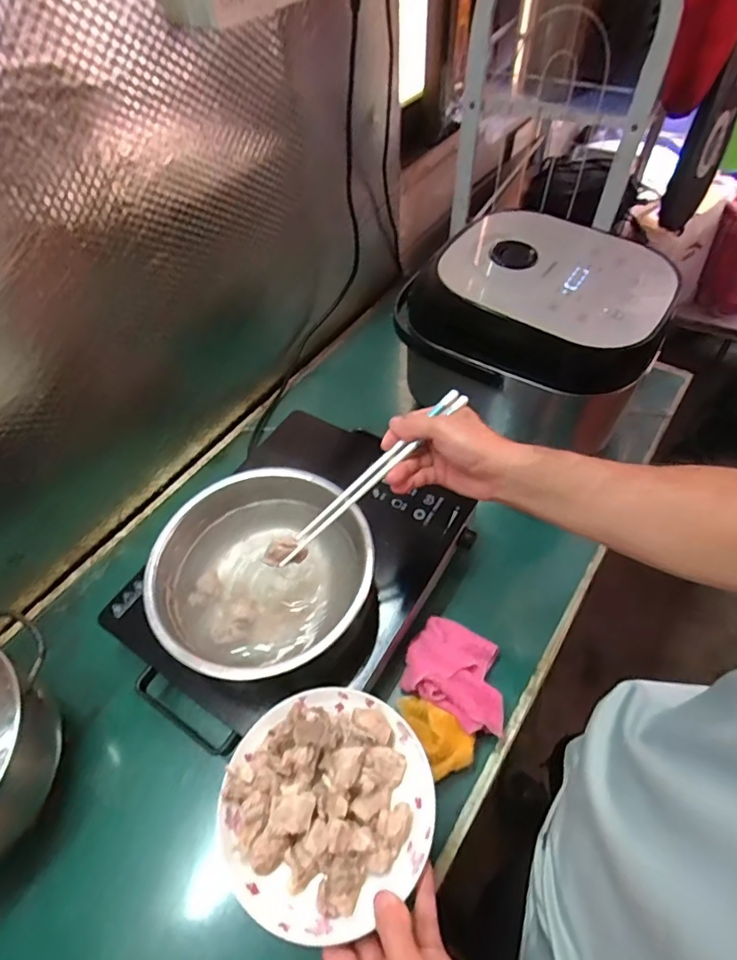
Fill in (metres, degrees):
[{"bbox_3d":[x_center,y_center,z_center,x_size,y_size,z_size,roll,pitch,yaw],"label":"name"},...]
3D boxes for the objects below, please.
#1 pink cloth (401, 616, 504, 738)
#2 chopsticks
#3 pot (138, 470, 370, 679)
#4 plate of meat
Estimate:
[{"bbox_3d":[0.104,0.211,0.571,0.120,0.030,0.100,29,60,22],"label":"pink cloth"},{"bbox_3d":[0.000,-0.001,0.505,0.239,0.010,0.021,-43,58,8],"label":"chopsticks"},{"bbox_3d":[-0.120,0.103,0.566,0.213,0.077,0.227,-1,53,2],"label":"pot"},{"bbox_3d":[-0.037,0.264,0.426,0.172,0.029,0.166,-1,53,2],"label":"plate of meat"}]

